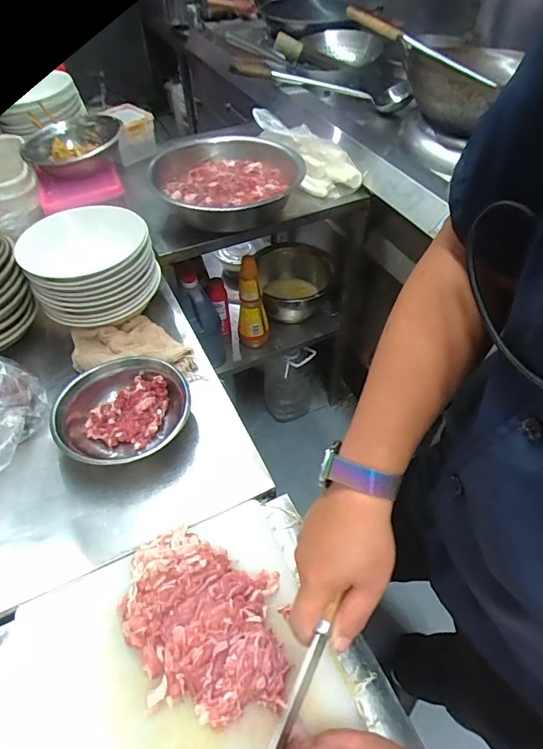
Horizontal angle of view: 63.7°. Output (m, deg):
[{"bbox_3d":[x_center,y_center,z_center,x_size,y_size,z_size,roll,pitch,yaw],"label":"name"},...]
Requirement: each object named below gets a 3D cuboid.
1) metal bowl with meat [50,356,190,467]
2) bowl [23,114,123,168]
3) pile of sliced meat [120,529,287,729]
[{"bbox_3d":[-0.201,0.055,0.604,0.179,0.064,0.168,-35,58,-27],"label":"metal bowl with meat"},{"bbox_3d":[-0.330,-0.389,0.727,0.157,0.038,0.144,-10,50,-9],"label":"bowl"},{"bbox_3d":[-0.068,0.248,0.442,0.186,0.036,0.141,17,51,13],"label":"pile of sliced meat"}]

